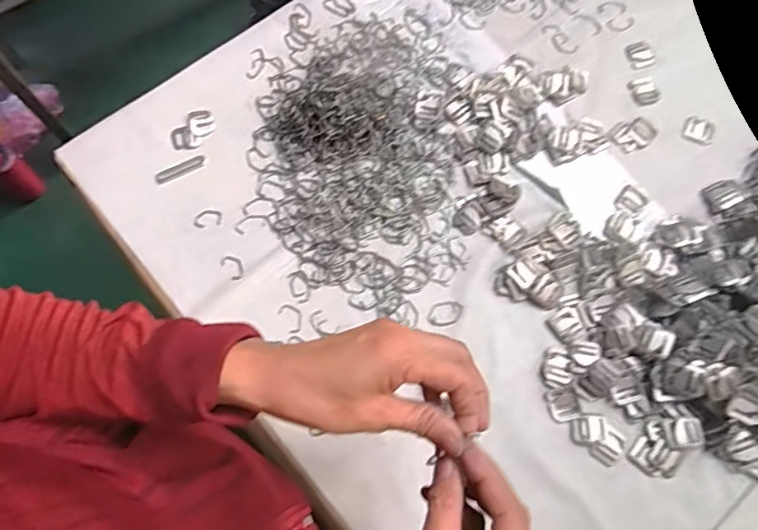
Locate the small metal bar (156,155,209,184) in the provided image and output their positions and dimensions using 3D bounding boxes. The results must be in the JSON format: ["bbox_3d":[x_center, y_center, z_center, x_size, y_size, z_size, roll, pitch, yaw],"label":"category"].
[{"bbox_3d":[-0.225,-0.110,0.626,0.061,0.004,0.016,-27,75,-11],"label":"small metal bar"}]

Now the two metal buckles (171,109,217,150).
[{"bbox_3d":[-0.216,-0.158,0.639,0.033,0.004,0.058,36,74,9],"label":"two metal buckles"}]

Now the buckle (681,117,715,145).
[{"bbox_3d":[0.392,-0.164,0.669,0.036,0.007,0.032,24,72,6],"label":"buckle"}]

